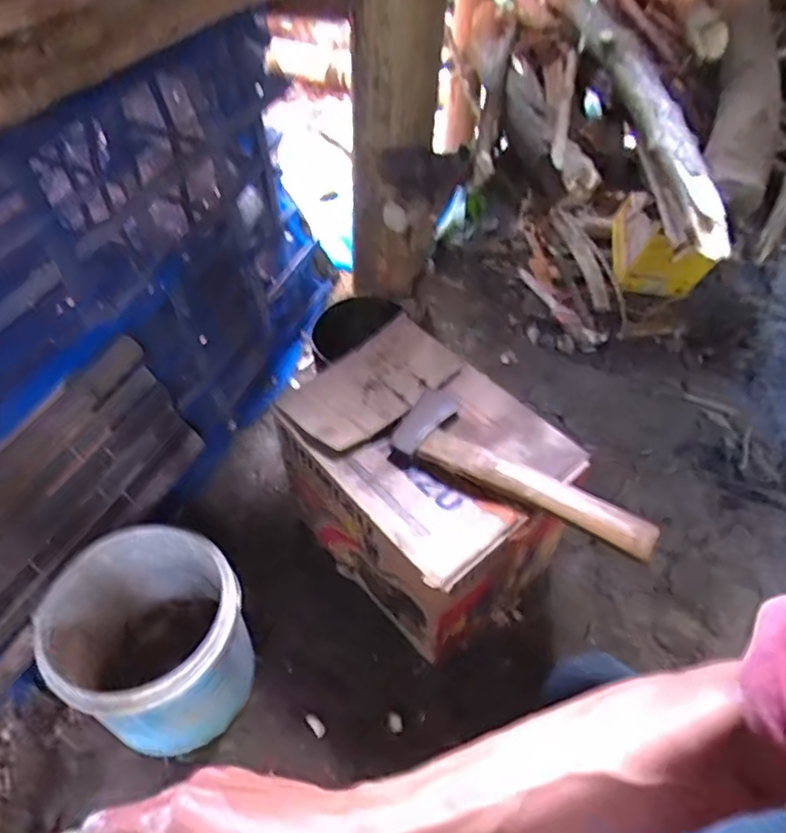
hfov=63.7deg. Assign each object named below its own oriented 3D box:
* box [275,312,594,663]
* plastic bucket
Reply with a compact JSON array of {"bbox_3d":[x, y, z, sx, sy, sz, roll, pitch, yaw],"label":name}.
[{"bbox_3d":[0.028,0.096,0.752,0.204,0.243,0.295,-32,57,-22],"label":"box"},{"bbox_3d":[-0.249,0.249,0.691,0.183,0.199,0.179,0,52,0],"label":"plastic bucket"}]

